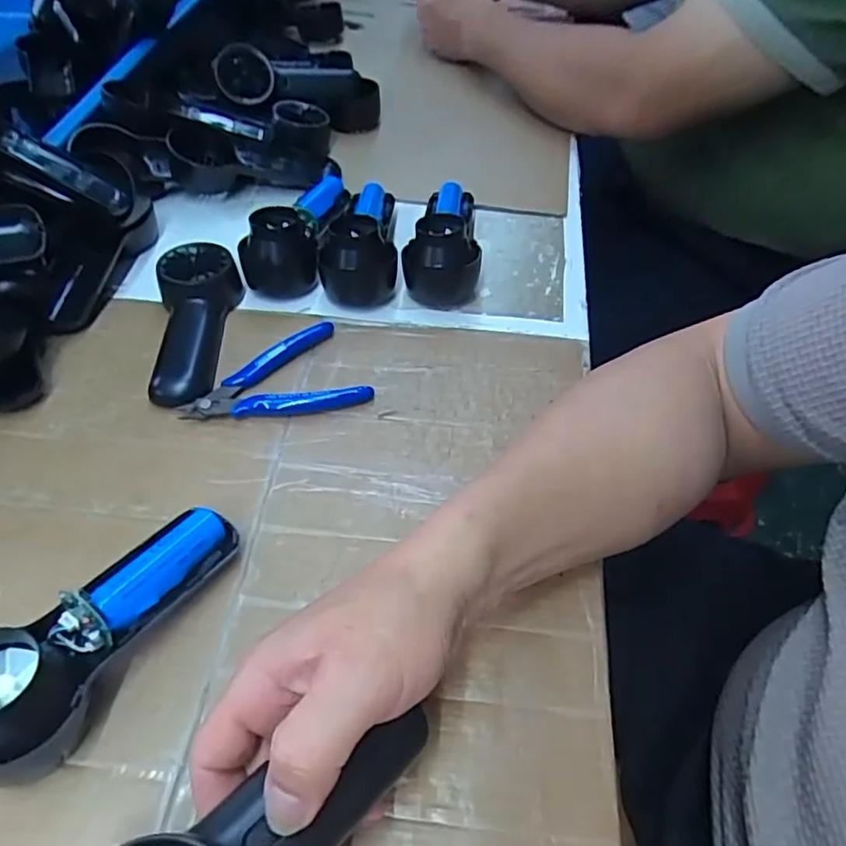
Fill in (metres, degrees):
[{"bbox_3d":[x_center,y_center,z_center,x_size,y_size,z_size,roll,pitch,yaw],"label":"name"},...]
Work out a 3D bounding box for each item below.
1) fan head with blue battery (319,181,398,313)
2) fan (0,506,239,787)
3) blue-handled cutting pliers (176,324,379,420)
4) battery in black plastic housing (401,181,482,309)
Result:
[{"bbox_3d":[-0.054,-0.158,0.508,0.059,0.054,0.145,-2,50,-3],"label":"fan head with blue battery"},{"bbox_3d":[-0.152,0.092,0.295,0.047,0.060,0.147,23,53,17],"label":"fan"},{"bbox_3d":[-0.101,-0.023,0.420,0.116,0.014,0.073,-24,55,-20],"label":"blue-handled cutting pliers"},{"bbox_3d":[0.015,-0.162,0.505,0.059,0.058,0.141,1,50,0],"label":"battery in black plastic housing"}]

